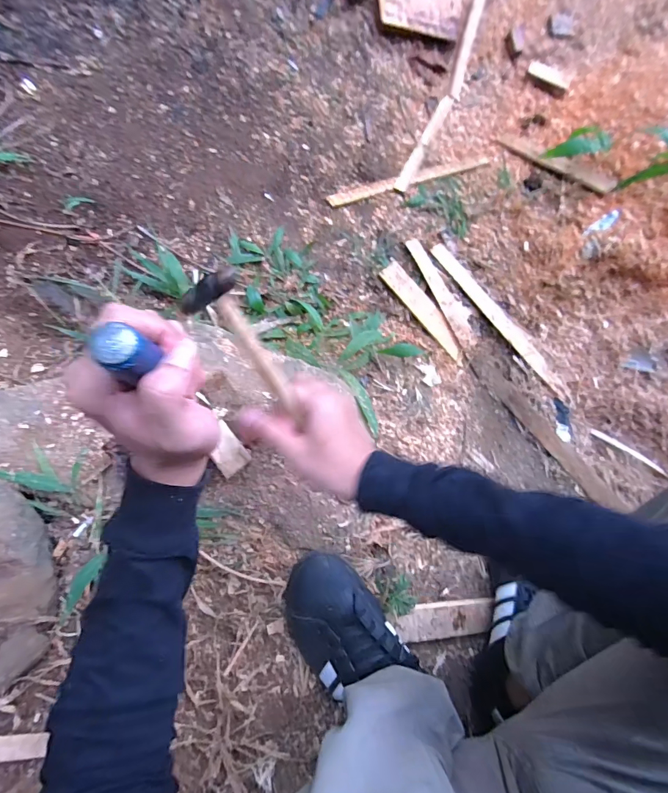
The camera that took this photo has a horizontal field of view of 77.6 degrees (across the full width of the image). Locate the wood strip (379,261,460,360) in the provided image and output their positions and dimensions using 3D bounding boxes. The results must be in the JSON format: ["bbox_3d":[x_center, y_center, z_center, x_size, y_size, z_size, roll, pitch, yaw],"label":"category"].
[{"bbox_3d":[0.173,-0.168,0.795,0.043,0.009,0.214,-40,85,-6],"label":"wood strip"}]

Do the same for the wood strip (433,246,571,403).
[{"bbox_3d":[0.328,-0.150,0.816,0.035,0.012,0.385,-37,83,-10],"label":"wood strip"}]

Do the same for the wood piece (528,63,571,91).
[{"bbox_3d":[0.560,-0.838,1.086,0.118,0.026,0.021,39,83,12],"label":"wood piece"}]

